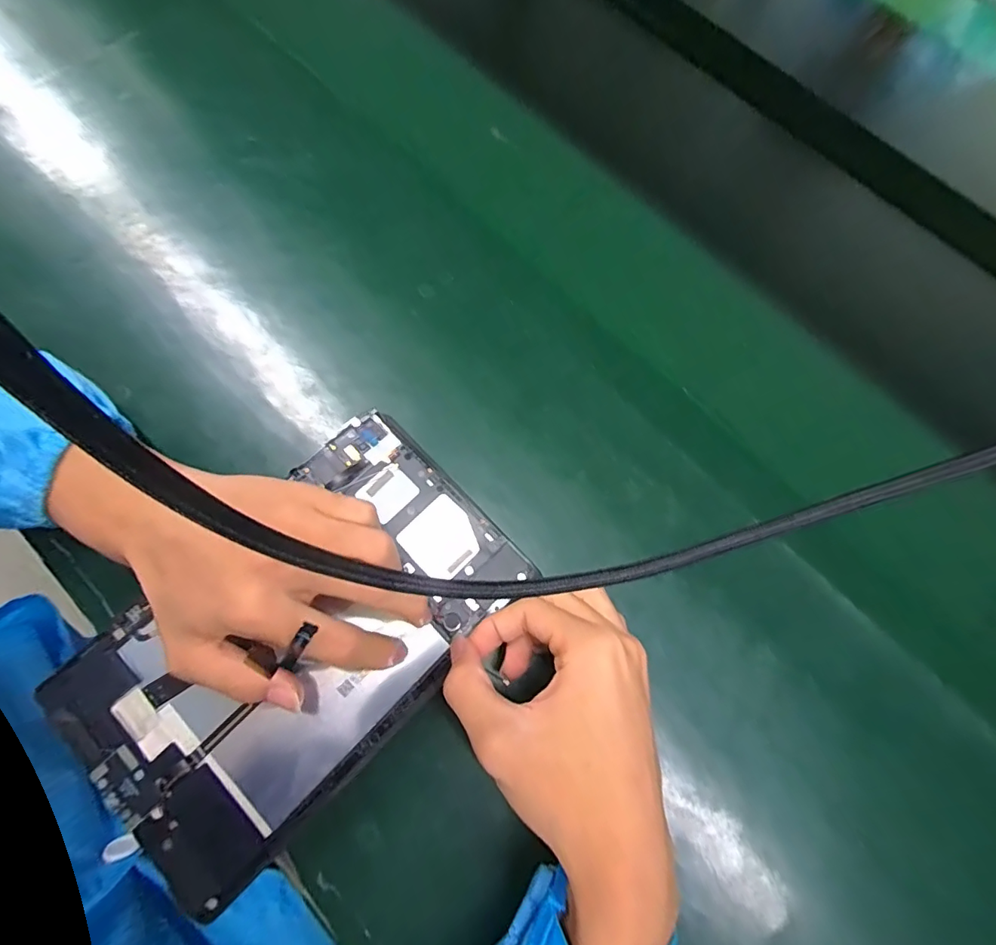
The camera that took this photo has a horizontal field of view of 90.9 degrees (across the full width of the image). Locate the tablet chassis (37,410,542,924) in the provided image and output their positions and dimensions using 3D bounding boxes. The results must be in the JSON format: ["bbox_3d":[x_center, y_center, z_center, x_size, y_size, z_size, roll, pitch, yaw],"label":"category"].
[{"bbox_3d":[-0.109,0.089,0.283,0.151,0.012,0.242,43,76,10],"label":"tablet chassis"}]

